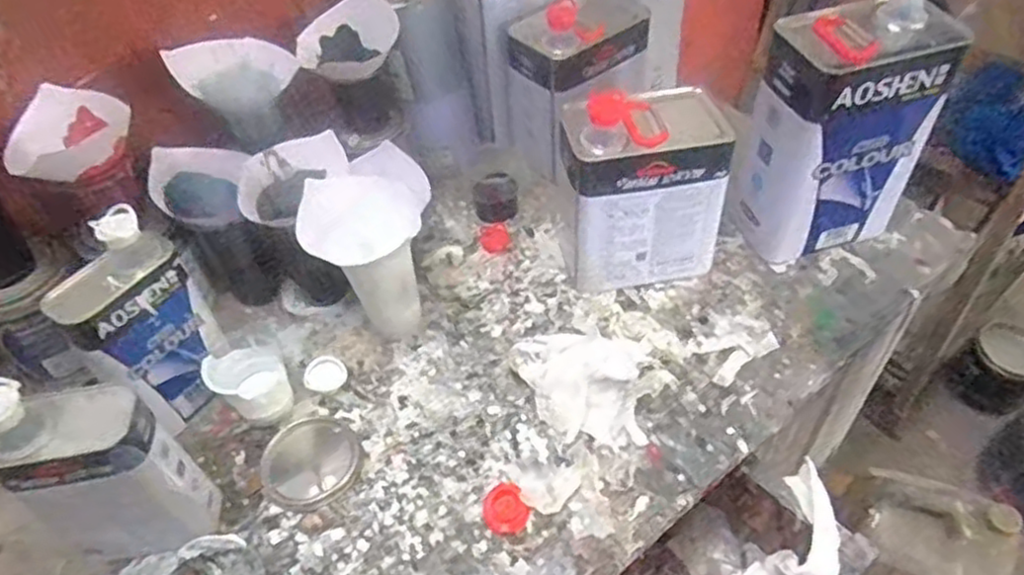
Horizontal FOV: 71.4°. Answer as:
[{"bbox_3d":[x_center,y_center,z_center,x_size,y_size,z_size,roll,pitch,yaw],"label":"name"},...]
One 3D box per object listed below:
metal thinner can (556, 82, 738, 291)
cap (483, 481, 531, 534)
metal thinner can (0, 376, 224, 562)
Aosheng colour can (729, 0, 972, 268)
[{"bbox_3d":[0.141,-0.114,0.784,0.171,0.215,0.114,-11,48,-6],"label":"metal thinner can"},{"bbox_3d":[-0.006,0.200,0.644,0.039,0.015,0.043,-25,51,-18],"label":"cap"},{"bbox_3d":[-0.339,0.148,0.587,0.126,0.207,0.067,-5,48,-1],"label":"metal thinner can"},{"bbox_3d":[0.359,-0.161,0.782,0.176,0.259,0.094,-14,49,-9],"label":"Aosheng colour can"}]

